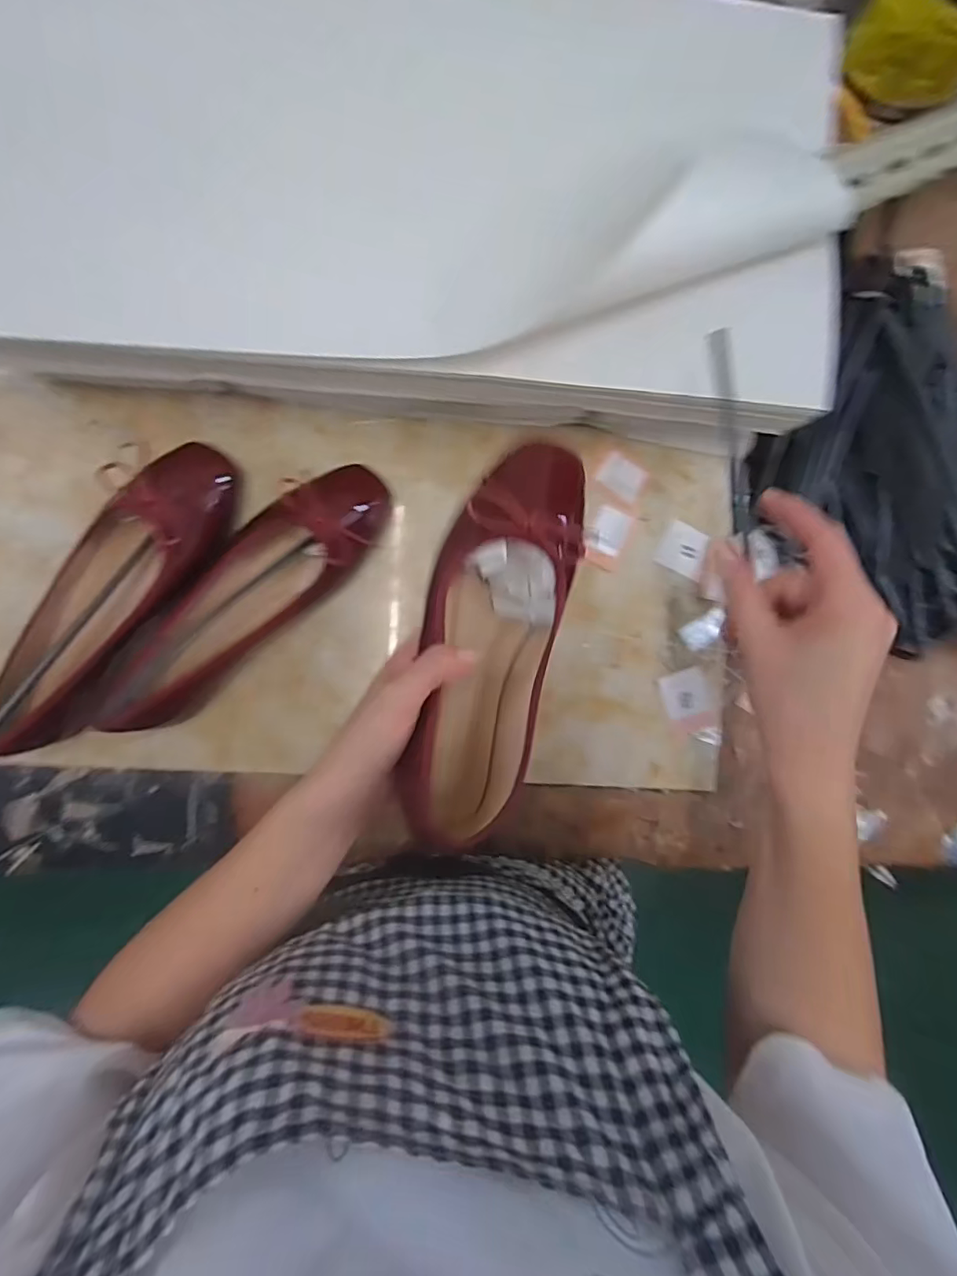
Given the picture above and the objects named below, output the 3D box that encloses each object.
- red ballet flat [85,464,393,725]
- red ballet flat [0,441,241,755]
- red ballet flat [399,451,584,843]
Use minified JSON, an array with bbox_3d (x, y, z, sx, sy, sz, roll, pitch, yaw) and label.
[{"bbox_3d":[-0.163,-0.027,0.390,0.248,0.056,0.067,-43,94,-4],"label":"red ballet flat"},{"bbox_3d":[-0.246,-0.033,0.379,0.089,0.060,0.225,27,88,-5],"label":"red ballet flat"},{"bbox_3d":[0.009,0.000,0.316,0.078,0.052,0.237,13,91,-7],"label":"red ballet flat"}]

